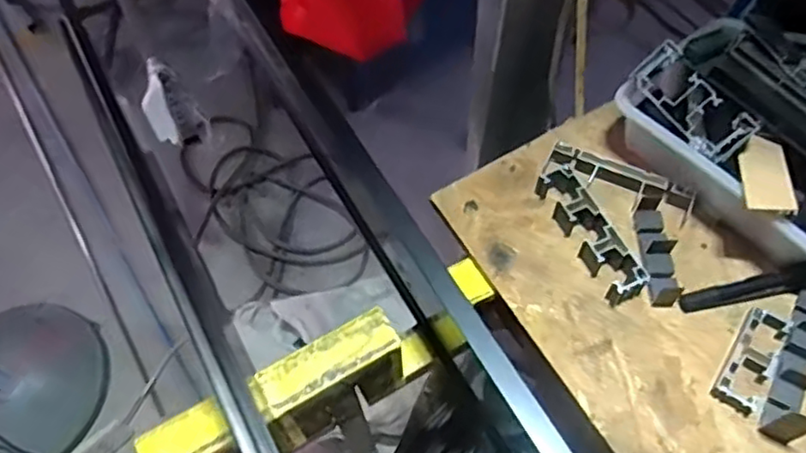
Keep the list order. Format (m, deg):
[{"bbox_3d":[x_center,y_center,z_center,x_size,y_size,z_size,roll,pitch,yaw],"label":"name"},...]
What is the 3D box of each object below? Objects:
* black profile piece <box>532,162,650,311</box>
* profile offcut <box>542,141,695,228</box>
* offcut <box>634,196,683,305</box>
[{"bbox_3d":[0.170,0.005,0.595,0.034,0.031,0.137,-23,62,-10],"label":"black profile piece"},{"bbox_3d":[0.208,-0.043,0.628,0.140,0.021,0.039,24,64,15],"label":"profile offcut"},{"bbox_3d":[0.232,0.019,0.586,0.029,0.023,0.110,2,60,4],"label":"offcut"}]

